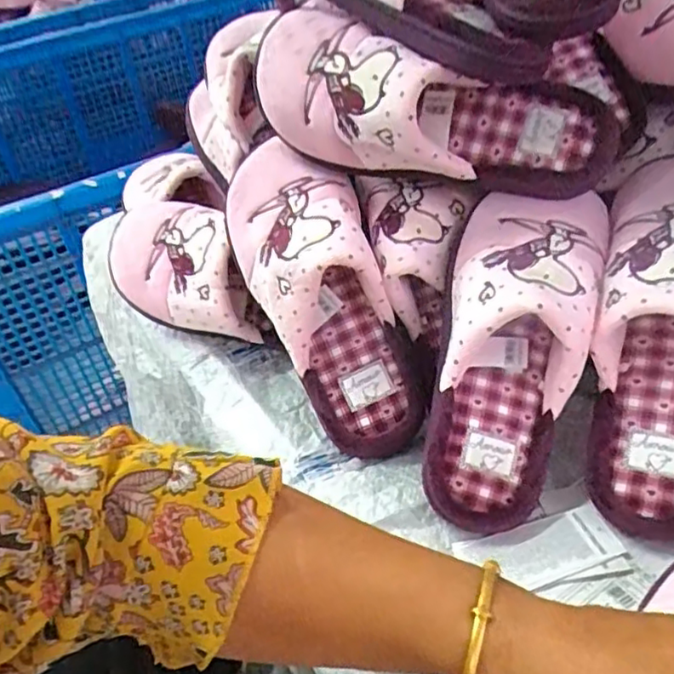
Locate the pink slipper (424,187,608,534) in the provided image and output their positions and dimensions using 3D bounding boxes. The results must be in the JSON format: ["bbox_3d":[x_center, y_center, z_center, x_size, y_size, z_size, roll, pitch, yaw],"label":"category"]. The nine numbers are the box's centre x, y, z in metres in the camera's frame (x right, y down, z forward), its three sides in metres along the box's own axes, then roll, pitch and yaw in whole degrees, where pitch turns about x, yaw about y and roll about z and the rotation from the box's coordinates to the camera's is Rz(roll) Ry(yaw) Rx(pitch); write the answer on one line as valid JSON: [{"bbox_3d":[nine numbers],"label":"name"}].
[{"bbox_3d":[0.105,0.009,0.399,0.098,0.074,0.223,13,87,20],"label":"pink slipper"}]

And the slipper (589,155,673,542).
[{"bbox_3d":[0.208,-0.002,0.385,0.094,0.078,0.241,4,86,11],"label":"slipper"}]

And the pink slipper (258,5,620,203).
[{"bbox_3d":[0.059,-0.148,0.424,0.245,0.089,0.099,13,45,1],"label":"pink slipper"}]

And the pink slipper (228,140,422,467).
[{"bbox_3d":[-0.007,-0.033,0.449,0.086,0.240,0.094,-25,2,-19],"label":"pink slipper"}]

